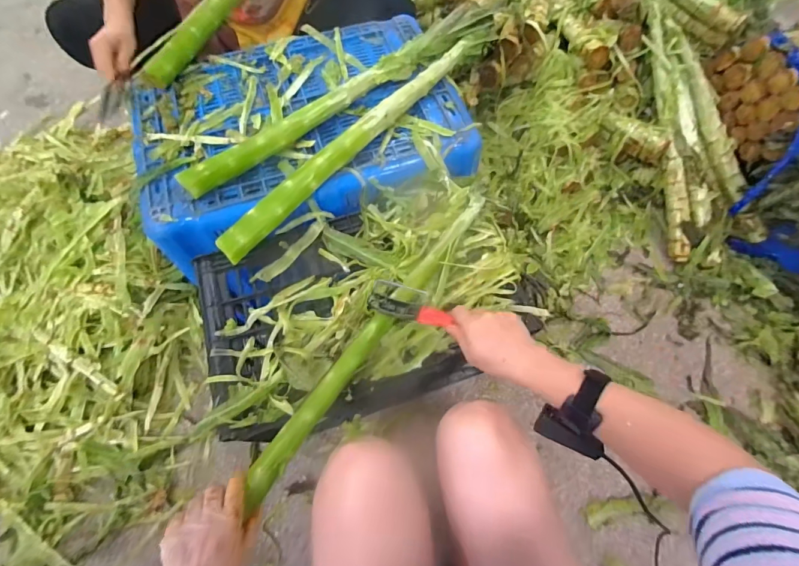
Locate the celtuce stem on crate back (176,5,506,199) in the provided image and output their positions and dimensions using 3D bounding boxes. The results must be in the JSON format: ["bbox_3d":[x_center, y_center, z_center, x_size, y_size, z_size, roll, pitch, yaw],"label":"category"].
[{"bbox_3d":[-0.083,-0.339,0.674,0.653,0.050,0.068,-36,72,-14],"label":"celtuce stem on crate back"}]

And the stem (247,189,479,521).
[{"bbox_3d":[-0.025,0.057,0.536,0.034,0.034,0.520,33,69,13],"label":"stem"}]

